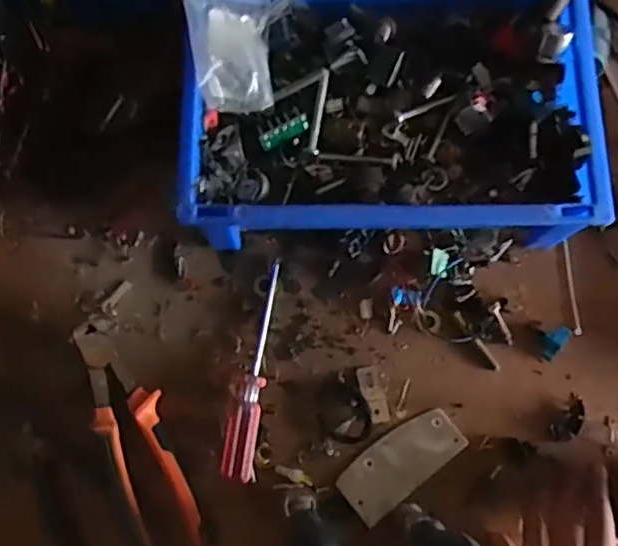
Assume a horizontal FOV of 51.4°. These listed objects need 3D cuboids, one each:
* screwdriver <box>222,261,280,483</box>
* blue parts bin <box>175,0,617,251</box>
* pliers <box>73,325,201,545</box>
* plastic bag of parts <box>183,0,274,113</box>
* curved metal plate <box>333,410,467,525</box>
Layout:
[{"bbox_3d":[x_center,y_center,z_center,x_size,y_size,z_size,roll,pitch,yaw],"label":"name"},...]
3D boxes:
[{"bbox_3d":[-0.043,0.073,0.502,0.024,0.020,0.167,8,76,1],"label":"screwdriver"},{"bbox_3d":[0.062,-0.121,0.513,0.306,0.095,0.232,-1,76,-1],"label":"blue parts bin"},{"bbox_3d":[-0.129,0.121,0.483,0.049,0.020,0.174,-20,77,-6],"label":"pliers"},{"bbox_3d":[-0.061,-0.173,0.491,0.065,0.012,0.097,-2,88,-23],"label":"plastic bag of parts"},{"bbox_3d":[0.071,0.145,0.494,0.099,0.006,0.045,-37,79,-9],"label":"curved metal plate"}]

